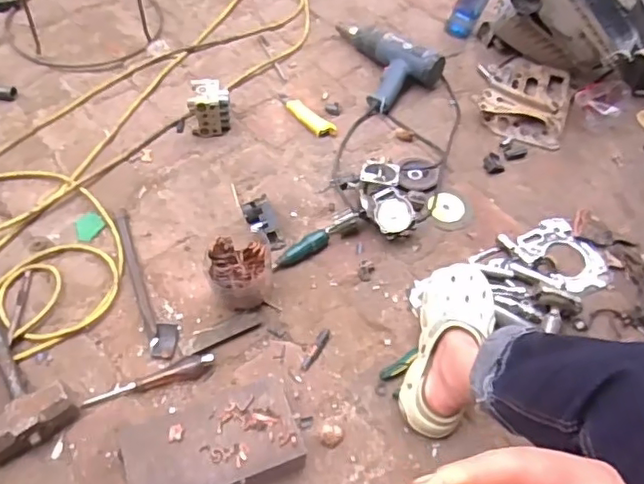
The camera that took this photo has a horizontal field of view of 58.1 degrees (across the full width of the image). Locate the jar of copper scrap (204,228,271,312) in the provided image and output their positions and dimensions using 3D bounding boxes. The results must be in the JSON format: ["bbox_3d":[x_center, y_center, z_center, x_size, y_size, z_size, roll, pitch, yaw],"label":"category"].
[{"bbox_3d":[-0.129,0.044,0.916,0.098,0.124,0.114,-13,58,-10],"label":"jar of copper scrap"}]

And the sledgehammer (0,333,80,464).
[{"bbox_3d":[-0.531,0.110,0.897,0.128,0.049,0.473,-31,63,-20],"label":"sledgehammer"}]

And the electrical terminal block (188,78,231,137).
[{"bbox_3d":[-0.221,-0.266,1.144,0.079,0.086,0.081,-9,57,-7],"label":"electrical terminal block"}]

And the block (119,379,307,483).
[{"bbox_3d":[-0.147,0.281,0.789,0.227,0.067,0.125,-17,59,-13],"label":"block"}]

